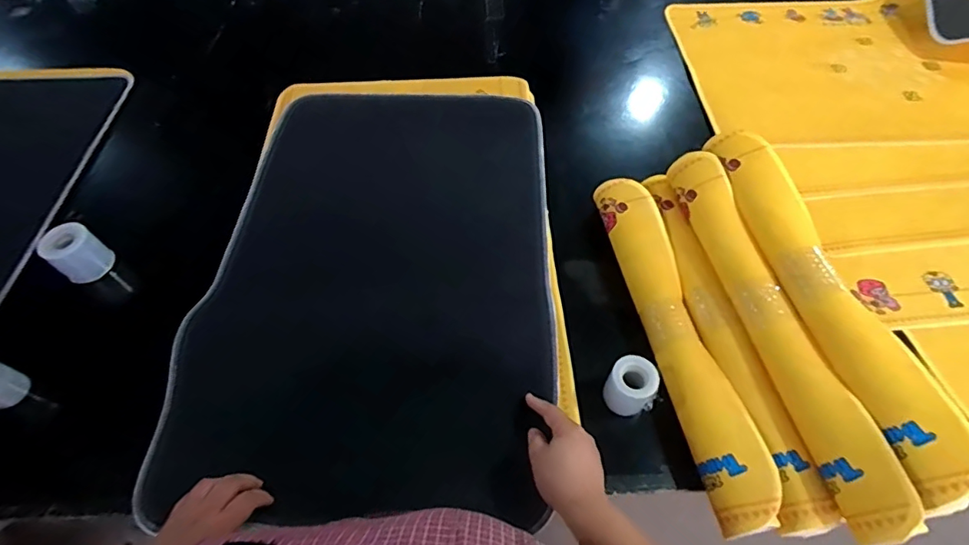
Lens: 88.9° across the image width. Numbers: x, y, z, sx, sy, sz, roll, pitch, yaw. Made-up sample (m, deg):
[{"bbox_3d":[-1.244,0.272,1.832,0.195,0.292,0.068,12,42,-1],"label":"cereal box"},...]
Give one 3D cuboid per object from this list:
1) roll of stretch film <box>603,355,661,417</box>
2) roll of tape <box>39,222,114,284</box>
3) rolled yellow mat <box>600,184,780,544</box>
[{"bbox_3d":[0.180,0.141,0.610,0.054,0.062,0.051,0,56,-1],"label":"roll of stretch film"},{"bbox_3d":[-0.614,-0.029,0.742,0.067,0.063,0.066,27,60,16],"label":"roll of tape"},{"bbox_3d":[0.247,0.071,0.660,0.072,0.064,0.497,-6,56,-5],"label":"rolled yellow mat"}]

